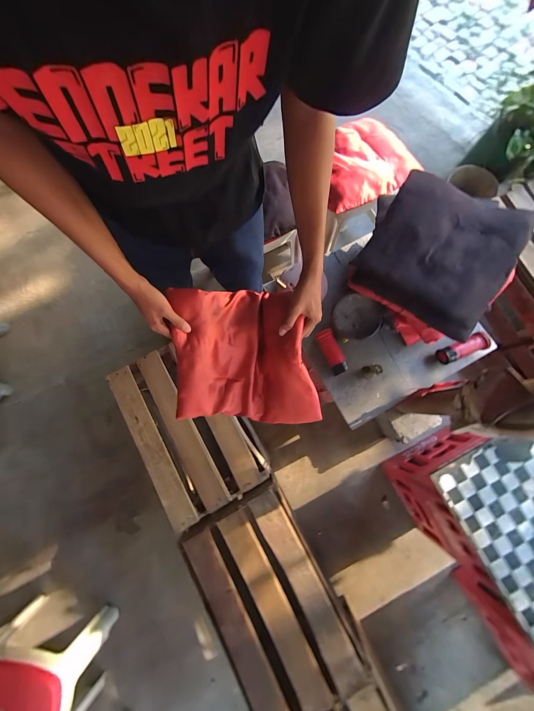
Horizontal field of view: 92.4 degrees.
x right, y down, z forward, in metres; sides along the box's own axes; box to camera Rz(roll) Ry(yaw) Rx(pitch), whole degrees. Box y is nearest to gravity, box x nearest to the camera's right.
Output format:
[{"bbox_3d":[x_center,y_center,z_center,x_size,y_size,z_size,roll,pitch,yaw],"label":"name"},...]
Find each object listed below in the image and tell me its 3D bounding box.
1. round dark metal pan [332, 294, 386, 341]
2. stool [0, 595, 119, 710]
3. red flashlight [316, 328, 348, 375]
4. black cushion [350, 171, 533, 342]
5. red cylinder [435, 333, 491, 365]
[{"bbox_3d":[0.305,-0.131,0.875,0.158,0.034,0.146,0,89,20],"label":"round dark metal pan"},{"bbox_3d":[-0.801,1.126,0.888,0.329,0.290,0.276,5,78,1],"label":"stool"},{"bbox_3d":[0.220,-0.010,0.885,0.051,0.058,0.159,-20,79,-4],"label":"red flashlight"},{"bbox_3d":[0.453,-0.273,0.679,0.330,0.111,0.339,28,80,6],"label":"black cushion"},{"bbox_3d":[0.669,-0.026,0.866,0.158,0.064,0.055,-21,79,-4],"label":"red cylinder"}]

